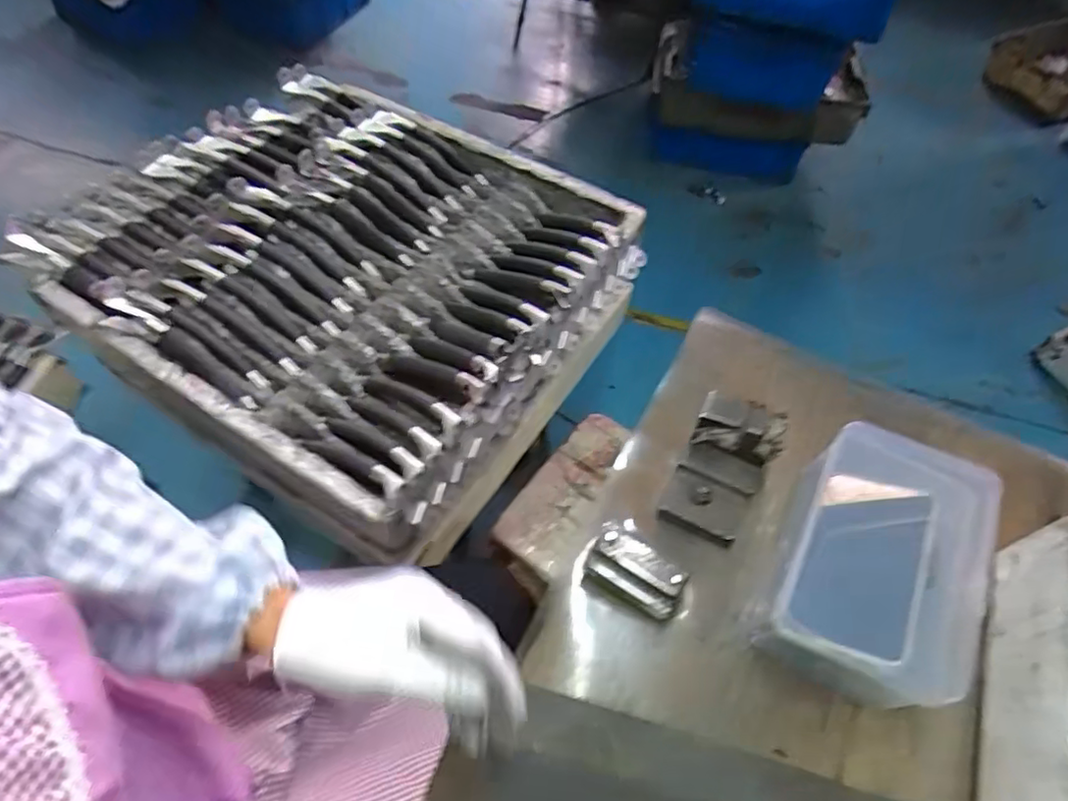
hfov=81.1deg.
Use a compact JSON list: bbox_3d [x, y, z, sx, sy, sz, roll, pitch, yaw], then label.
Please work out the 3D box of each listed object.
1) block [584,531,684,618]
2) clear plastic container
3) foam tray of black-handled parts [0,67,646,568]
[{"bbox_3d":[0.074,0.132,0.462,0.068,0.059,0.034,32,61,16],"label":"block"},{"bbox_3d":[0.249,0.117,0.456,0.115,0.085,0.181,26,60,13],"label":"clear plastic container"},{"bbox_3d":[-0.216,-0.187,0.782,0.597,0.108,0.544,29,60,15],"label":"foam tray of black-handled parts"}]

